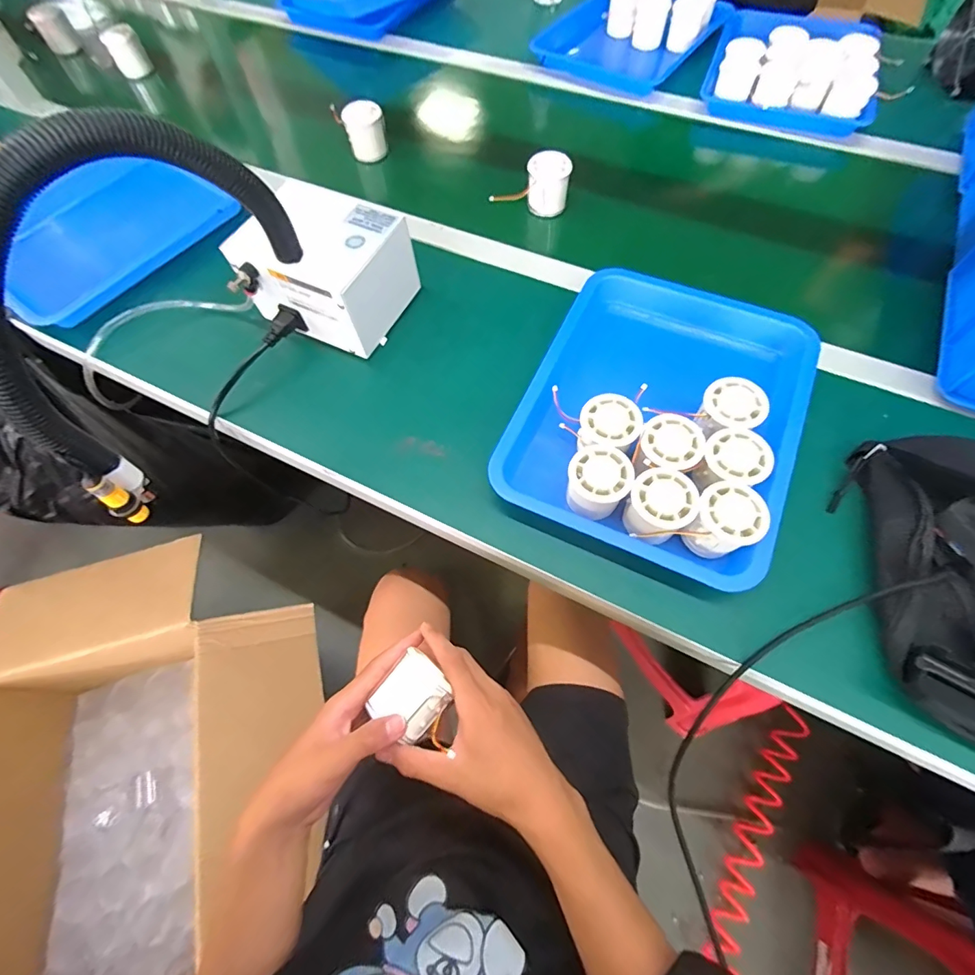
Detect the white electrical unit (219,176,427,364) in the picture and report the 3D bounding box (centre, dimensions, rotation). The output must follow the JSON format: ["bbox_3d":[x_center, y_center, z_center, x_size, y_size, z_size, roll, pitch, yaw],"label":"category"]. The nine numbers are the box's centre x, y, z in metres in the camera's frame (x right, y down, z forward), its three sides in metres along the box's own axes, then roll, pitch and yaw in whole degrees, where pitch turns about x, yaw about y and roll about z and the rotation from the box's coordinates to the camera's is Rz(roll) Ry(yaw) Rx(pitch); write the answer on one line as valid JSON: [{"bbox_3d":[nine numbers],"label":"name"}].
[{"bbox_3d":[-0.190,-0.254,0.550,0.166,0.104,0.129,21,67,12],"label":"white electrical unit"}]

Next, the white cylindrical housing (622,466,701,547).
[{"bbox_3d":[0.157,0.022,0.440,0.061,0.055,0.057,-1,64,2],"label":"white cylindrical housing"}]

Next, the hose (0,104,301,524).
[{"bbox_3d":[-0.291,-0.151,0.409,0.044,0.262,0.305,26,68,14],"label":"hose"}]

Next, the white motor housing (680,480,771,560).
[{"bbox_3d":[0.213,0.032,0.426,0.055,0.049,0.057,-1,64,2],"label":"white motor housing"}]

